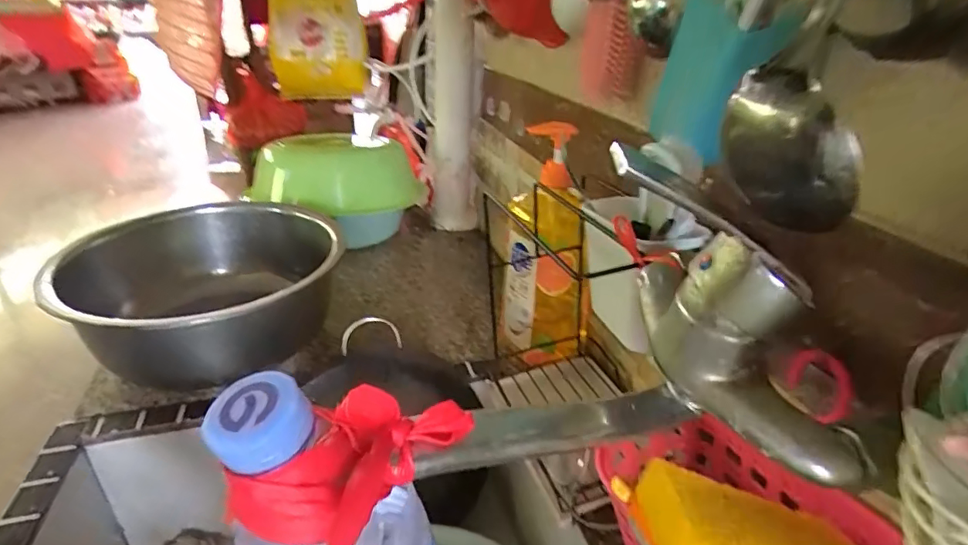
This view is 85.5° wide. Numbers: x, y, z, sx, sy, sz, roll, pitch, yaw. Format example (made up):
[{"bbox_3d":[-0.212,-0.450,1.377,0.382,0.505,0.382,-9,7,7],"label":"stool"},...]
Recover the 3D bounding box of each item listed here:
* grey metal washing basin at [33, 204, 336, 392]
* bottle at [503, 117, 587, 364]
[{"bbox_3d":[-0.351,0.019,0.669,0.285,0.122,0.302,-1,28,-6],"label":"grey metal washing basin"},{"bbox_3d":[0.073,-0.034,0.617,0.091,0.264,0.097,-2,28,-6],"label":"bottle"}]

